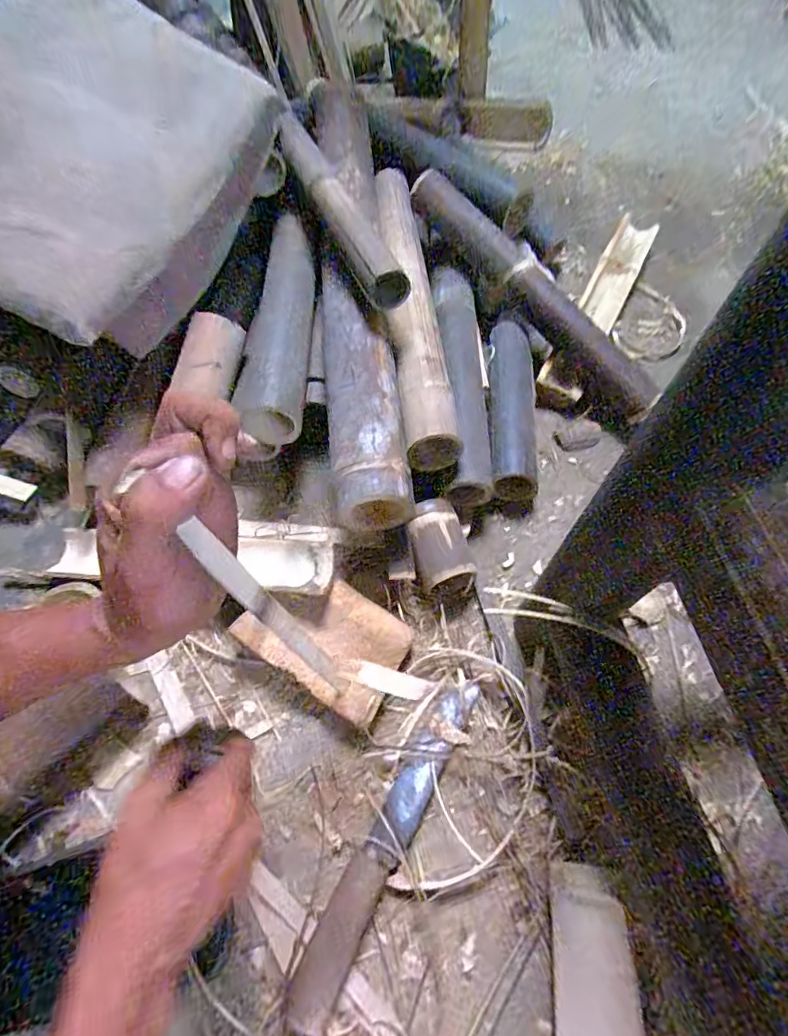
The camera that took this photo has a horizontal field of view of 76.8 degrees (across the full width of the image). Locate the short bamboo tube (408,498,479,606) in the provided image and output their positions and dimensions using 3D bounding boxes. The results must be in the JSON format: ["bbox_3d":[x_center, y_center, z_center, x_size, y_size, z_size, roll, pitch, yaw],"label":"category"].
[{"bbox_3d":[0.056,0.040,0.592,0.070,0.071,0.110,-7,62,-4],"label":"short bamboo tube"}]

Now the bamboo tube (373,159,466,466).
[{"bbox_3d":[0.020,-0.318,0.691,0.074,0.069,0.554,-5,61,-3],"label":"bamboo tube"}]

